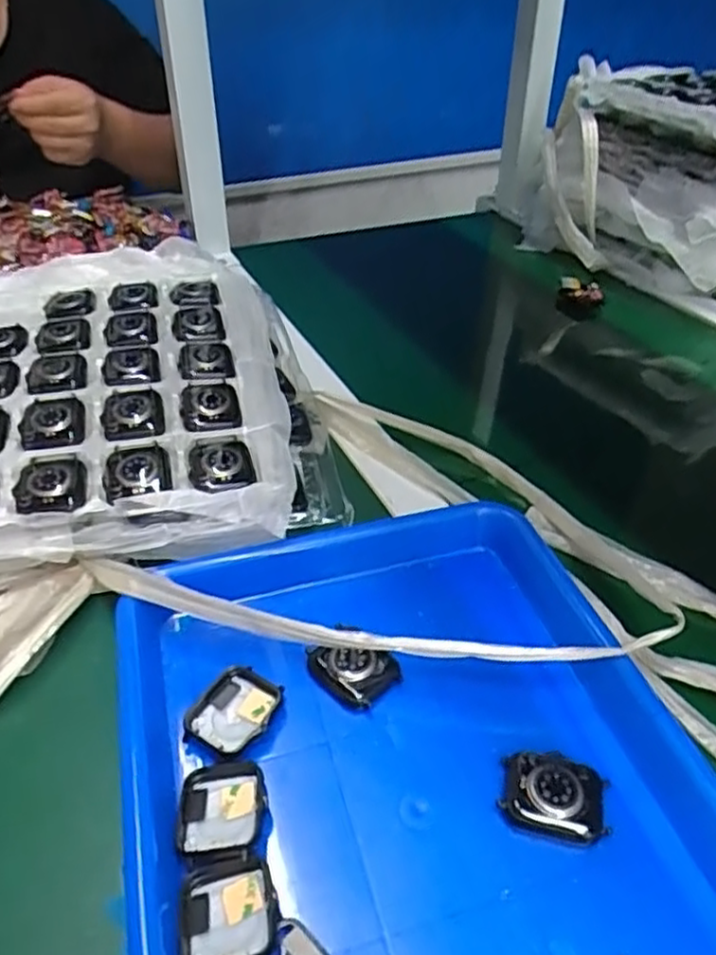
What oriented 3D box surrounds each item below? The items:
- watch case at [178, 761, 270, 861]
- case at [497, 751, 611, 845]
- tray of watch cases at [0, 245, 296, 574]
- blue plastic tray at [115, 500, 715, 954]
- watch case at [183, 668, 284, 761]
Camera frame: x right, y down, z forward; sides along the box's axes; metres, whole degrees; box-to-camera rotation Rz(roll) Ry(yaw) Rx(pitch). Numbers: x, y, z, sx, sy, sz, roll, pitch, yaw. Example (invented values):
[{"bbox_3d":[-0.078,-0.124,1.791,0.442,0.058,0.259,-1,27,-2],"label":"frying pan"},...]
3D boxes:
[{"bbox_3d":[-0.061,0.148,0.316,0.040,0.010,0.043,-8,39,-9],"label":"watch case"},{"bbox_3d":[0.091,0.145,0.323,0.047,0.012,0.035,9,40,11],"label":"case"},{"bbox_3d":[-0.221,-0.059,0.520,0.332,0.067,0.350,-9,39,-10],"label":"tray of watch cases"},{"bbox_3d":[0.032,0.142,0.313,0.260,0.031,0.320,-9,41,-12],"label":"blue plastic tray"},{"bbox_3d":[-0.064,0.119,0.355,0.038,0.009,0.044,18,42,21],"label":"watch case"}]

